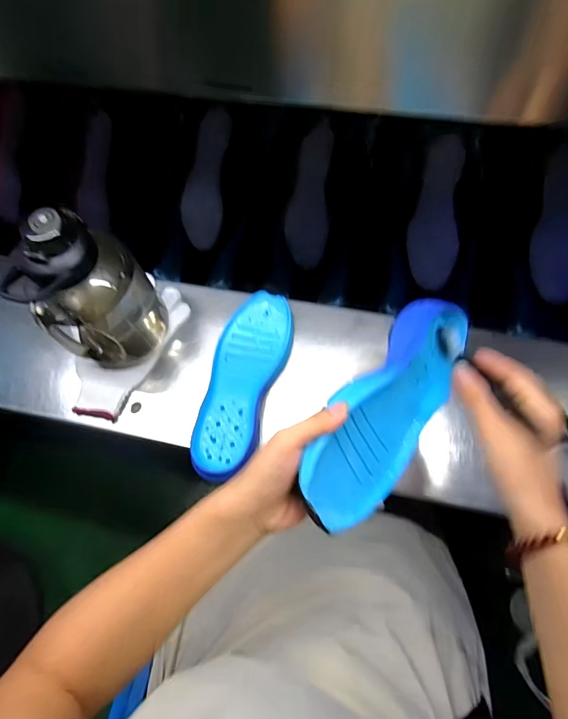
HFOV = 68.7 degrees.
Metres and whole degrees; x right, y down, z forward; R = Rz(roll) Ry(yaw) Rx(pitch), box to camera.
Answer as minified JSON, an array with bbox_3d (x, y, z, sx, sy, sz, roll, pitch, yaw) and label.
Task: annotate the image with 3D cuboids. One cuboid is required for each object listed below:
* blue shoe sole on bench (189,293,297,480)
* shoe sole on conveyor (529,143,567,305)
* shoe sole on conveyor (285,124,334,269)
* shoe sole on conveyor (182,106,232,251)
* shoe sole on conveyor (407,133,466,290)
[{"bbox_3d":[-0.056,0.028,0.557,0.105,0.040,0.260,15,69,9],"label":"blue shoe sole on bench"},{"bbox_3d":[0.412,-0.208,0.616,0.073,0.021,0.245,8,83,6],"label":"shoe sole on conveyor"},{"bbox_3d":[0.040,-0.259,0.663,0.066,0.022,0.220,5,89,5],"label":"shoe sole on conveyor"},{"bbox_3d":[-0.129,-0.300,0.694,0.064,0.029,0.220,10,98,7],"label":"shoe sole on conveyor"},{"bbox_3d":[0.233,-0.226,0.634,0.071,0.019,0.233,7,88,6],"label":"shoe sole on conveyor"}]

